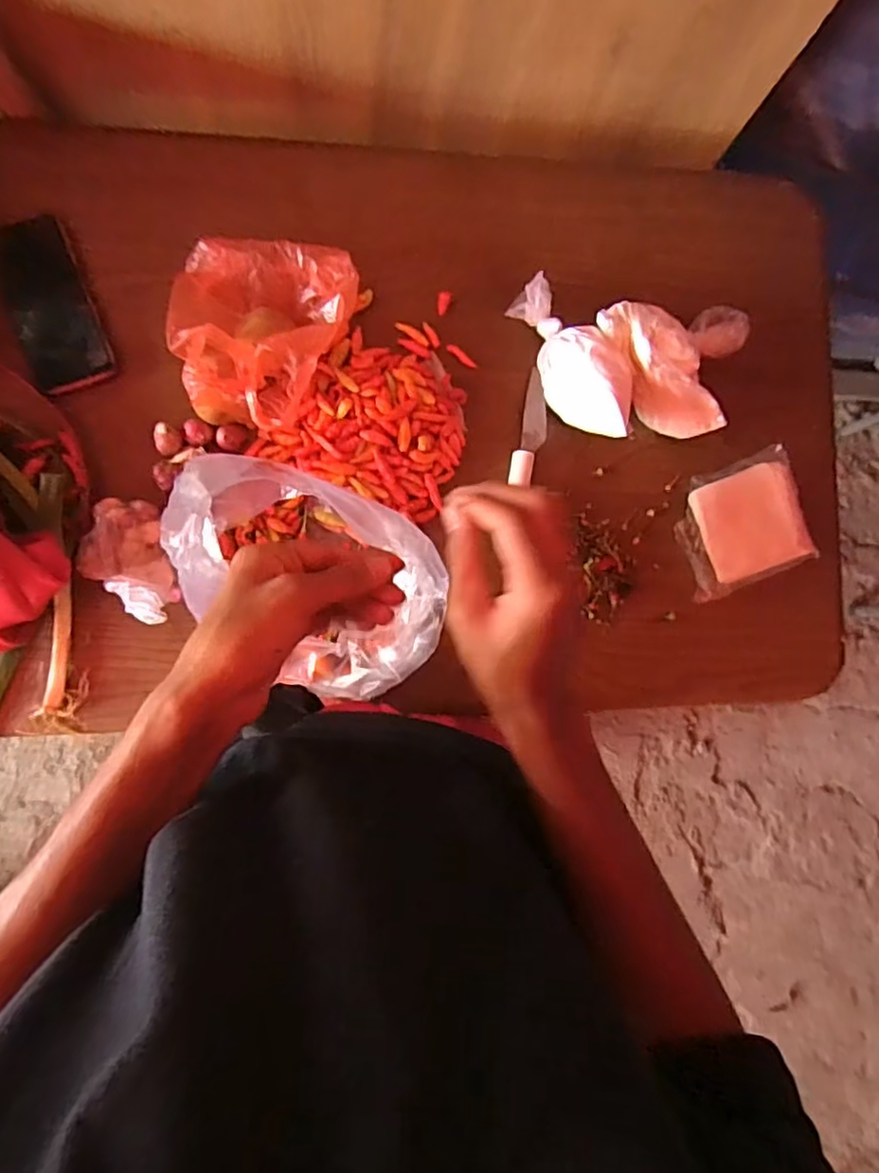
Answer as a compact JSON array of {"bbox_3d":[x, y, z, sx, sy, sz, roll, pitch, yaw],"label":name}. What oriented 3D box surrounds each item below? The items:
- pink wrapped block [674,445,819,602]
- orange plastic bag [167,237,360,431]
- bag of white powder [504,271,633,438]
[{"bbox_3d":[0.330,-0.069,0.705,0.142,0.029,0.125,-20,89,-9],"label":"pink wrapped block"},{"bbox_3d":[-0.172,-0.239,0.612,0.166,0.092,0.185,8,85,-8],"label":"orange plastic bag"},{"bbox_3d":[0.138,-0.233,0.672,0.079,0.074,0.172,-40,93,-9],"label":"bag of white powder"}]

